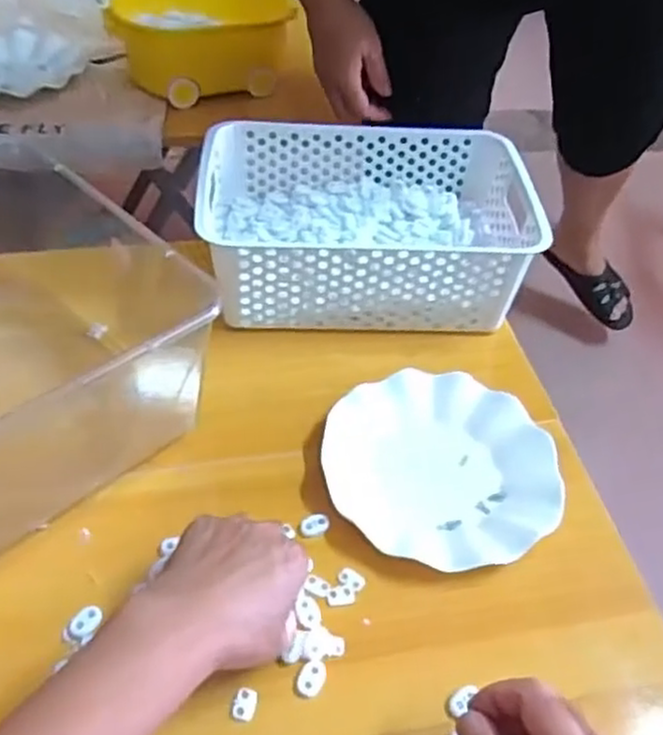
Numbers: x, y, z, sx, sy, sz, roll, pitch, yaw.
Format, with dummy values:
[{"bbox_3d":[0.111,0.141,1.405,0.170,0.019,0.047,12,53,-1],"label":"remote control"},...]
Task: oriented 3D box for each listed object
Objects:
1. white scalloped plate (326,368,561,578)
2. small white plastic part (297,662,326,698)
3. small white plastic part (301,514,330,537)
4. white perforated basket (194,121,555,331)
[{"bbox_3d":[0.087,0.080,0.584,0.178,0.024,0.176,3,46,-3],"label":"white scalloped plate"},{"bbox_3d":[-0.013,0.201,0.472,0.016,0.004,0.023,20,48,13],"label":"small white plastic part"},{"bbox_3d":[-0.012,0.119,0.551,0.022,0.005,0.016,-7,47,-12],"label":"small white plastic part"},{"bbox_3d":[0.030,-0.141,0.723,0.305,0.099,0.207,1,46,-5],"label":"white perforated basket"}]

